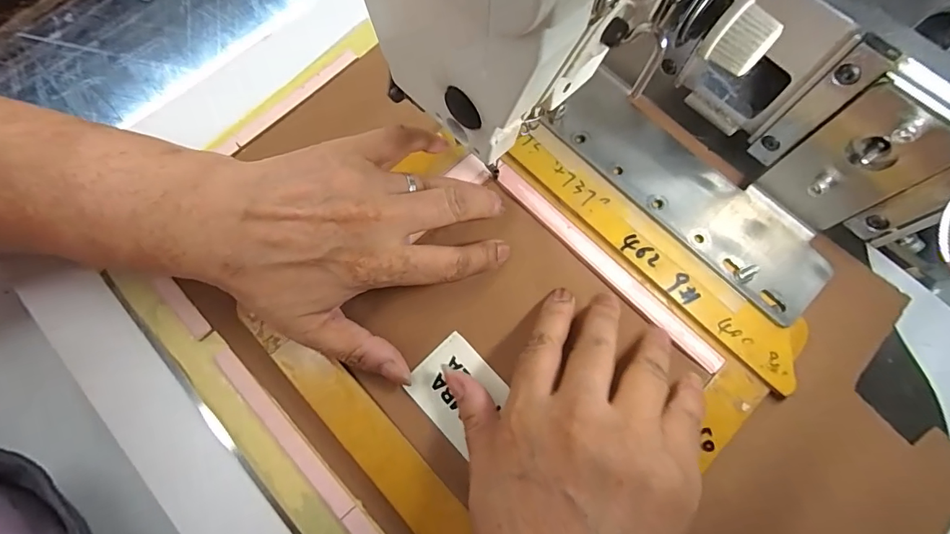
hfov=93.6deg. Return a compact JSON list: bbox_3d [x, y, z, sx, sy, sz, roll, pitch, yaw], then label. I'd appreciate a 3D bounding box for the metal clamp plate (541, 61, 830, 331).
[{"bbox_3d":[0.124,-0.046,0.261,0.053,0.006,0.174,-42,77,-9],"label":"metal clamp plate"}]

